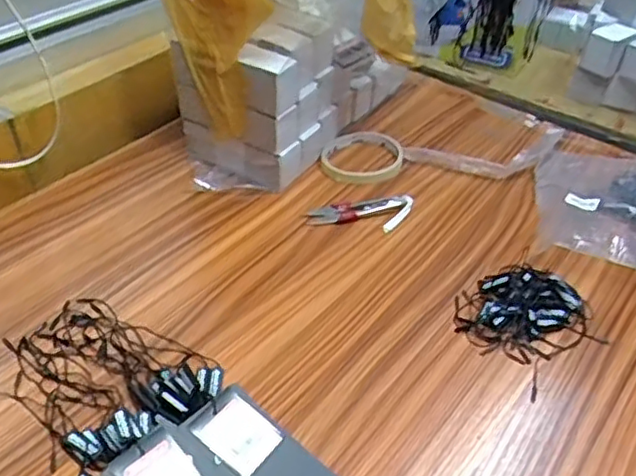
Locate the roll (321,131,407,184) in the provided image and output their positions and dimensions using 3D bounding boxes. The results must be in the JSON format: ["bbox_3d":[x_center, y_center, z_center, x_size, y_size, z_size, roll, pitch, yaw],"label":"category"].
[{"bbox_3d":[0.047,-0.085,0.694,0.079,0.017,0.096,20,43,20],"label":"roll"}]

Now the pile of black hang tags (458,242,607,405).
[{"bbox_3d":[0.172,0.062,0.529,0.104,0.027,0.099,-21,46,-26],"label":"pile of black hang tags"}]

